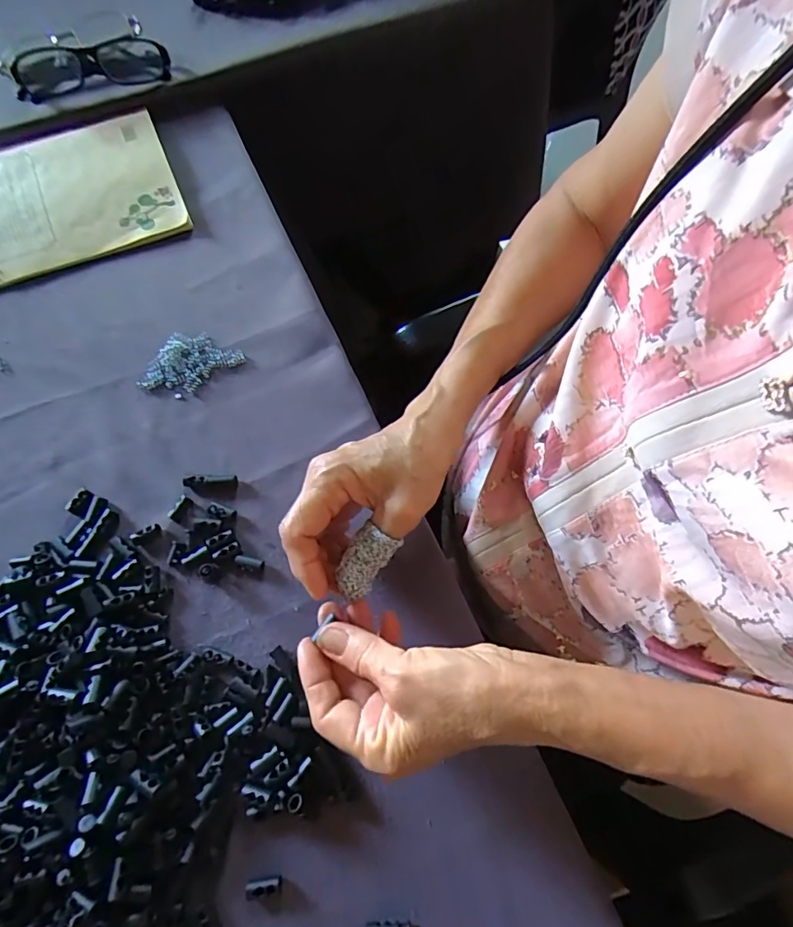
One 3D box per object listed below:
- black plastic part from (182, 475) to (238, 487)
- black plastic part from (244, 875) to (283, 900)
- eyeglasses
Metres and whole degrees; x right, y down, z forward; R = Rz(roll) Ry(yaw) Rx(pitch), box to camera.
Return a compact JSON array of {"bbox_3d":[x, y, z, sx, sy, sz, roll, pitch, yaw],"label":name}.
[{"bbox_3d":[-0.131,0.012,0.352,0.037,0.005,0.009,-1,71,0],"label":"black plastic part"},{"bbox_3d":[-0.073,0.231,0.274,0.020,0.004,0.008,-11,71,-3],"label":"black plastic part"},{"bbox_3d":[-0.272,-0.350,0.447,0.131,0.033,0.031,-19,72,-6],"label":"eyeglasses"}]

